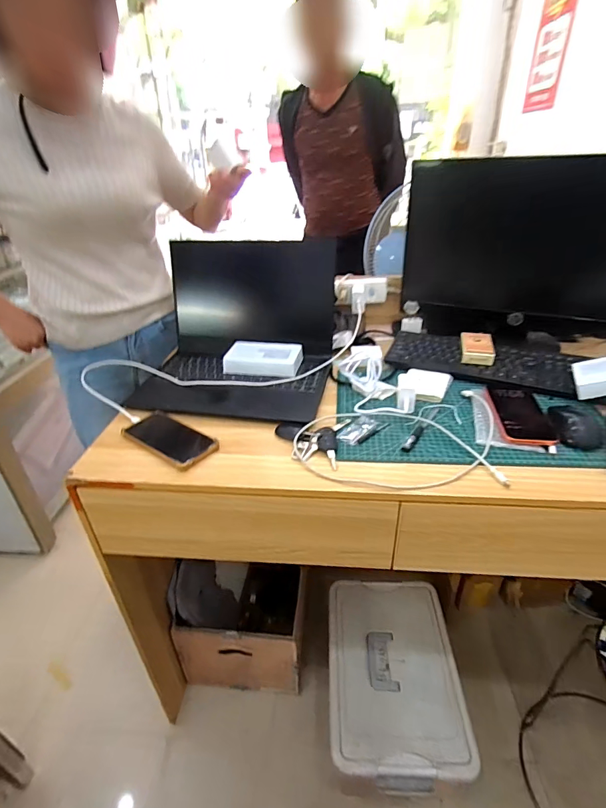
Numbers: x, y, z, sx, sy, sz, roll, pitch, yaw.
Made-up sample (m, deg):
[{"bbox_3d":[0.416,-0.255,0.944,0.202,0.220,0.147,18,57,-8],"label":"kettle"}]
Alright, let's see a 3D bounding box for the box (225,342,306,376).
[{"bbox_3d":[-0.082,-0.095,0.845,0.152,0.036,0.091,5,32,11],"label":"box"}]

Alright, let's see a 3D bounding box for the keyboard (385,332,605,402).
[{"bbox_3d":[0.383,-0.083,0.812,0.415,0.026,0.153,14,35,25],"label":"keyboard"}]

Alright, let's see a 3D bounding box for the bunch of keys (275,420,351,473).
[{"bbox_3d":[0.009,0.054,0.660,0.112,0.014,0.114,6,32,13],"label":"bunch of keys"}]

